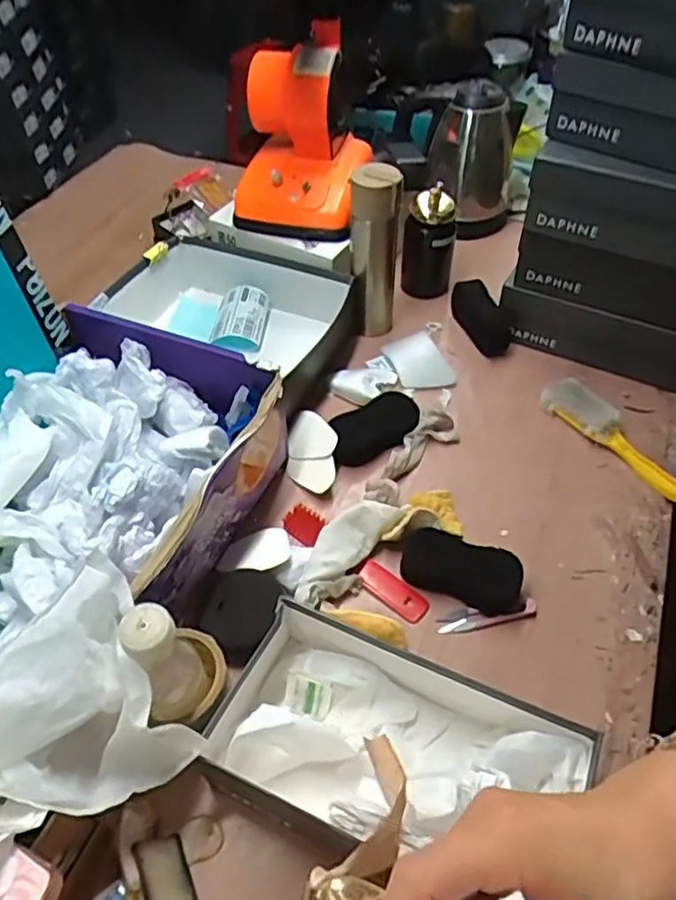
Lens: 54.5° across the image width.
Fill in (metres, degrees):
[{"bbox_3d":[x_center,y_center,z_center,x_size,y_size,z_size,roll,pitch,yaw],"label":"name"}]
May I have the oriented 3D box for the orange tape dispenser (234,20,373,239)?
[{"bbox_3d":[-0.055,-0.422,0.903,0.183,0.208,0.161,4,49,5],"label":"orange tape dispenser"}]

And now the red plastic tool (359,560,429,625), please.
[{"bbox_3d":[0.058,0.153,0.706,0.083,0.008,0.032,33,57,26],"label":"red plastic tool"}]

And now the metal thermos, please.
[{"bbox_3d":[0.049,-0.271,0.910,0.075,0.235,0.054,7,50,2],"label":"metal thermos"}]

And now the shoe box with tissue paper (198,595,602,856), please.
[{"bbox_3d":[0.042,0.254,0.558,0.296,0.080,0.157,19,52,17],"label":"shoe box with tissue paper"}]

